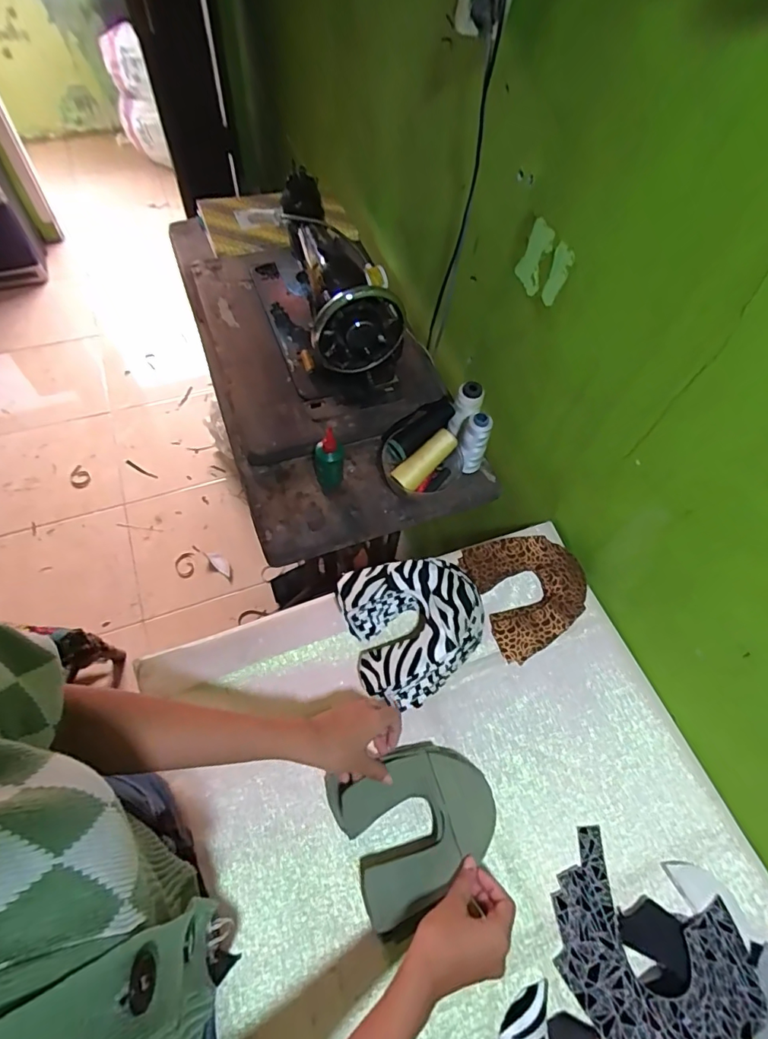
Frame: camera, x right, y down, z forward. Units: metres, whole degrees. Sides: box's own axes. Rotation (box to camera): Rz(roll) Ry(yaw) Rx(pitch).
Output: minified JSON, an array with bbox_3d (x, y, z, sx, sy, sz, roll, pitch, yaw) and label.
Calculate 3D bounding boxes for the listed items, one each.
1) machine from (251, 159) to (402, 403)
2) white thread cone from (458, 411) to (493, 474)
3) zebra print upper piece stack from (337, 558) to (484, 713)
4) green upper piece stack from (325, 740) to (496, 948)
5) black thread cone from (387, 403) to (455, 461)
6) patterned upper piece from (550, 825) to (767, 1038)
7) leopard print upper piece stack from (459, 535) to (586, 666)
[{"bbox_3d":[-0.108,-0.407,0.855,0.173,0.228,0.406,-16,63,-13],"label":"machine"},{"bbox_3d":[0.138,-0.120,0.767,0.044,0.118,0.043,16,61,5],"label":"white thread cone"},{"bbox_3d":[0.046,0.137,0.646,0.180,0.075,0.175,-15,63,-12],"label":"zebra print upper piece stack"},{"bbox_3d":[0.039,0.329,0.538,0.161,0.045,0.145,-22,64,-15],"label":"green upper piece stack"},{"bbox_3d":[0.059,-0.135,0.757,0.116,0.034,0.038,-37,67,1],"label":"black thread cone"},{"bbox_3d":[0.274,0.449,0.507,0.206,0.030,0.173,40,65,18],"label":"patterned upper piece"},{"bbox_3d":[0.205,0.096,0.705,0.151,0.038,0.163,-20,64,-15],"label":"leopard print upper piece stack"}]

